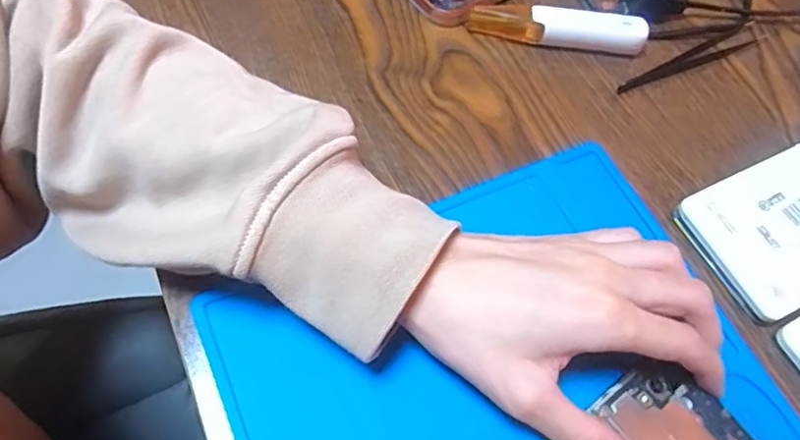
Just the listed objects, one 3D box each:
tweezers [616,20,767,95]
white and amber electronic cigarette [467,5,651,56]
[{"bbox_3d":[0.180,-0.098,0.359,0.112,0.007,0.016,-28,67,-17],"label":"tweezers"},{"bbox_3d":[0.095,-0.116,0.355,0.105,0.021,0.016,6,62,-1],"label":"white and amber electronic cigarette"}]

